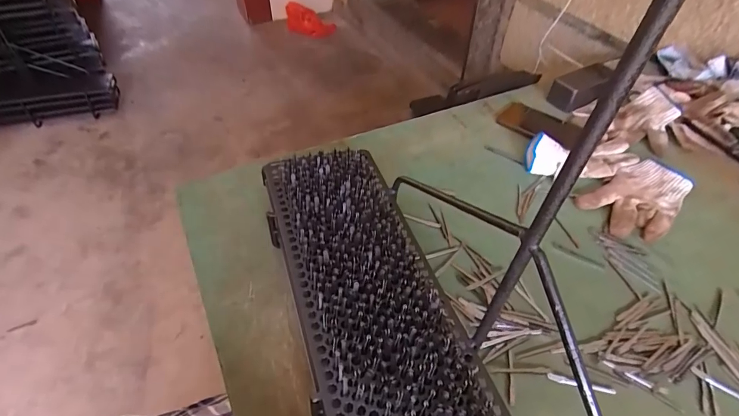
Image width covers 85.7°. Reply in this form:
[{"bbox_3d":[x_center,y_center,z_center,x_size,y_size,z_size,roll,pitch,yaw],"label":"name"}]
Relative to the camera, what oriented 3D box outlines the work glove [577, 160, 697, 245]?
[{"bbox_3d":[0.401,-0.012,0.584,0.174,0.019,0.104,-24,53,-23],"label":"work glove"}]

